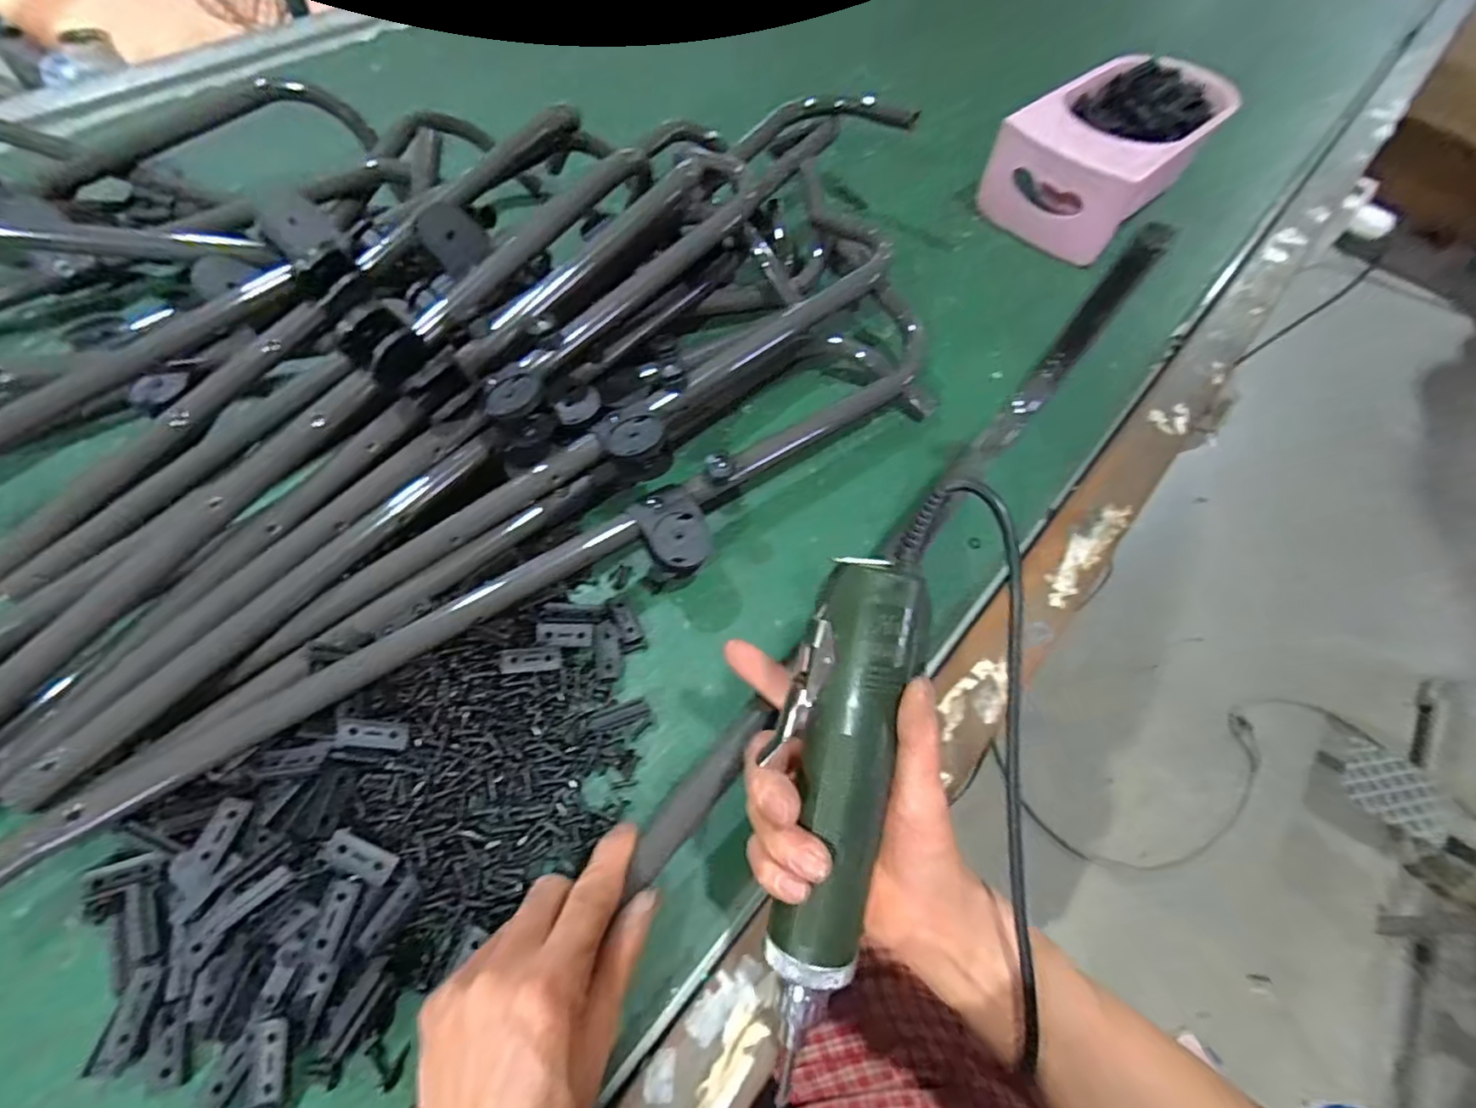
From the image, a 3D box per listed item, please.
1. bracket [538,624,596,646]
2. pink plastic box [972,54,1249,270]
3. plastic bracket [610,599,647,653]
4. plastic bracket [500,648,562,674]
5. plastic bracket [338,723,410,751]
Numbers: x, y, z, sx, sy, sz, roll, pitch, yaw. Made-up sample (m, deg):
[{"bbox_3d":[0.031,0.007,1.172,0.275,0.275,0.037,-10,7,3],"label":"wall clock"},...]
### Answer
[{"bbox_3d":[-0.109,0.051,0.397,0.034,0.007,0.015,-1,58,-4],"label":"bracket"},{"bbox_3d":[0.406,-0.440,0.688,0.145,0.097,0.290,41,64,20],"label":"pink plastic box"},{"bbox_3d":[-0.072,0.046,0.412,0.016,0.011,0.033,-16,61,-13],"label":"plastic bracket"},{"bbox_3d":[-0.126,0.065,0.385,0.035,0.004,0.014,-2,85,-18],"label":"plastic bracket"},{"bbox_3d":[-0.198,0.099,0.342,0.034,0.005,0.013,9,56,-20],"label":"plastic bracket"}]

